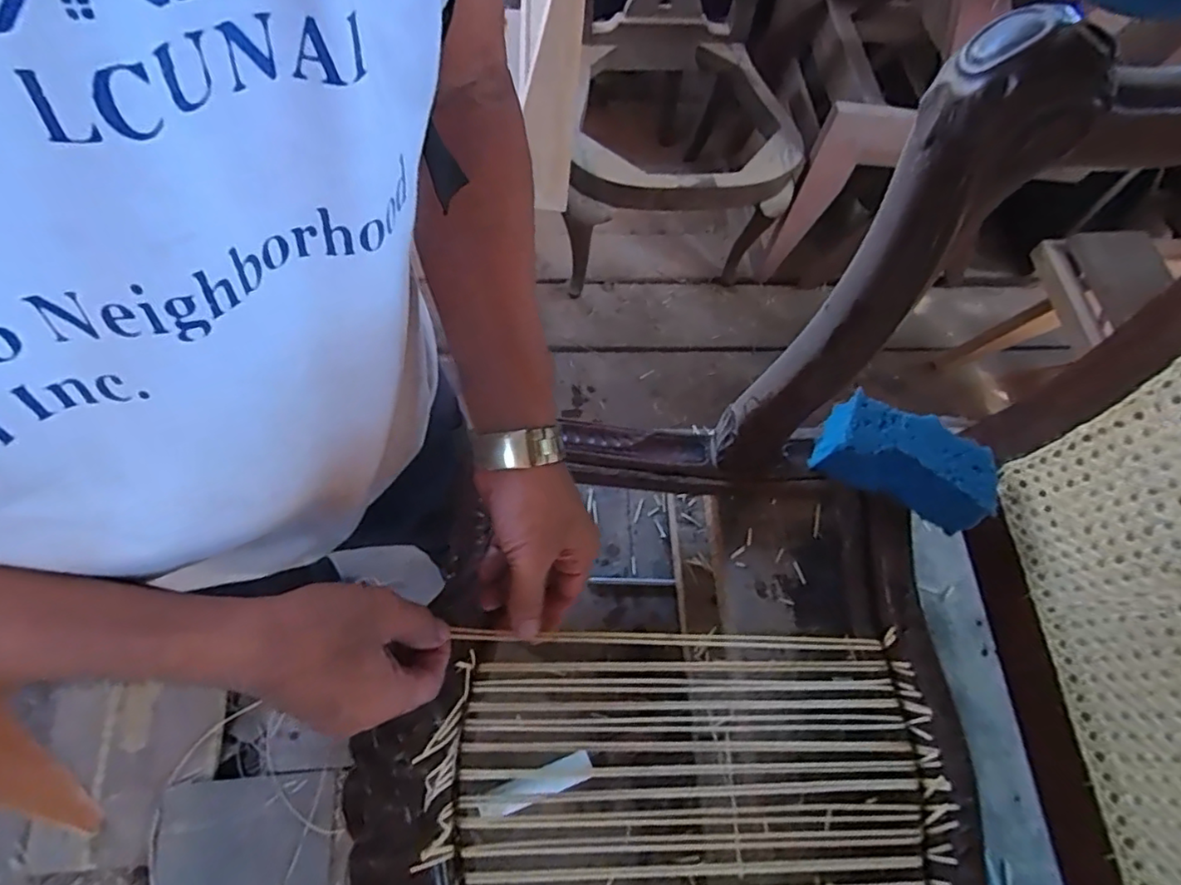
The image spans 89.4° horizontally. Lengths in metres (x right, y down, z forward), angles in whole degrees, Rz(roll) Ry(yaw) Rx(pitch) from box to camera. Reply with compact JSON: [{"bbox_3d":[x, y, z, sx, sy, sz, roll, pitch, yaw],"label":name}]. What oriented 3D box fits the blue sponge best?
[{"bbox_3d":[0.272,0.013,0.514,0.143,0.053,0.069,25,65,8],"label":"blue sponge"}]

